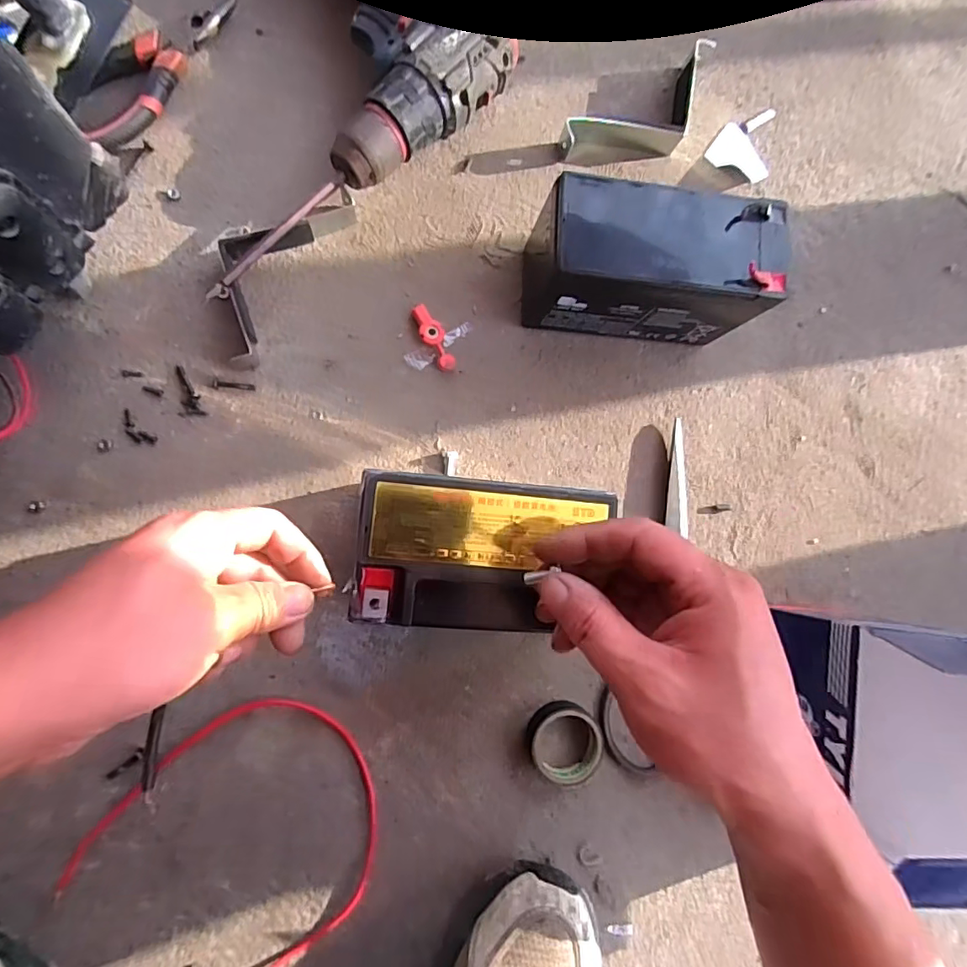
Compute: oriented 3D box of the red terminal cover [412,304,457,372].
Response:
[{"bbox_3d":[-0.035,-0.104,0.393,0.017,0.009,0.051,-30,92,-9],"label":"red terminal cover"}]

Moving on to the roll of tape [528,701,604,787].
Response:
[{"bbox_3d":[0.057,0.180,0.380,0.053,0.017,0.049,0,87,-8],"label":"roll of tape"}]

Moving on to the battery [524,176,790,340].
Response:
[{"bbox_3d":[0.109,-0.144,0.372,0.153,0.093,0.068,4,86,-8],"label":"battery"}]

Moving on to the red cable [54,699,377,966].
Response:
[{"bbox_3d":[-0.145,0.228,0.339,0.170,0.043,0.155,0,87,-8],"label":"red cable"}]

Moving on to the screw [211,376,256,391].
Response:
[{"bbox_3d":[-0.167,-0.066,0.368,0.027,0.004,0.007,6,86,-8],"label":"screw"}]

